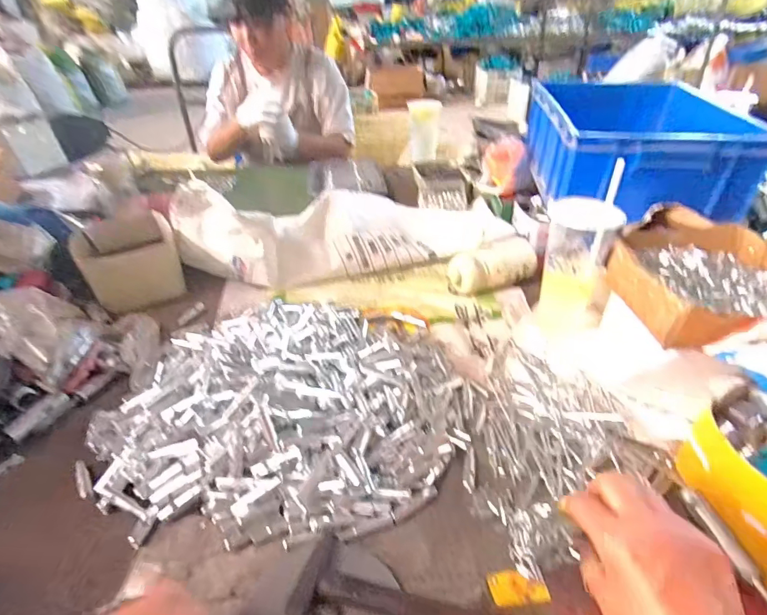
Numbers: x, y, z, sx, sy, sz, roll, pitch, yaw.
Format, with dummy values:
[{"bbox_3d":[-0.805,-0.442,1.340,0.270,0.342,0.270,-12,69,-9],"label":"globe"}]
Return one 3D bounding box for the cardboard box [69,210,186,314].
[{"bbox_3d":[-0.442,-0.088,0.773,0.148,0.084,0.211,-24,41,-28],"label":"cardboard box"}]

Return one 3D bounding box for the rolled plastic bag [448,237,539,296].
[{"bbox_3d":[0.179,-0.070,0.724,0.152,0.057,0.062,-18,38,-22],"label":"rolled plastic bag"}]

